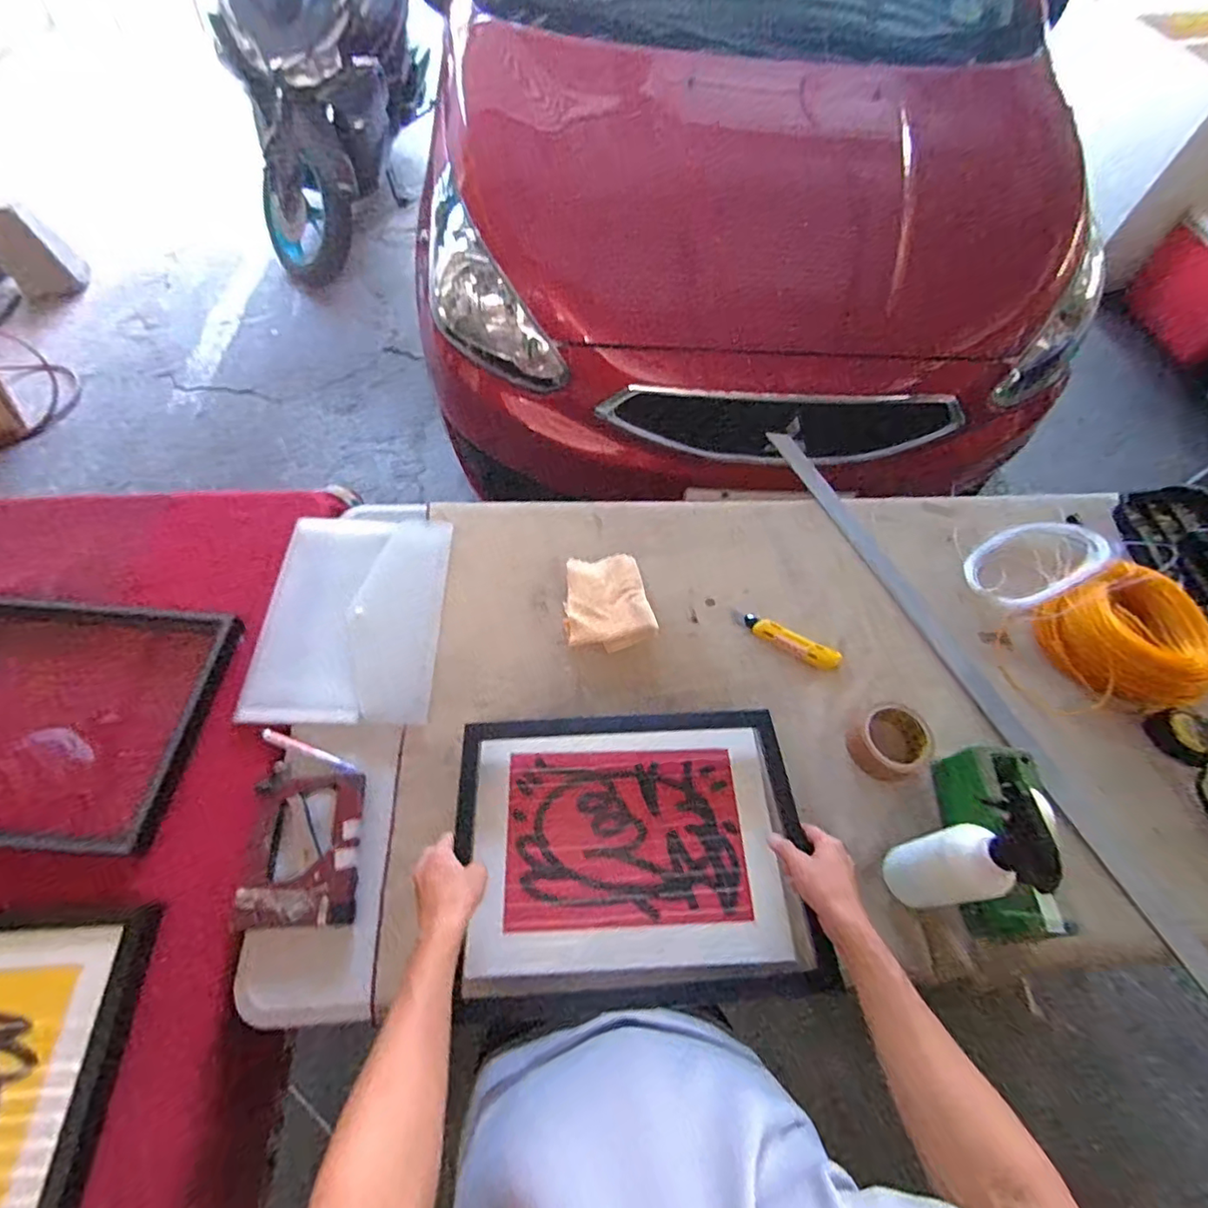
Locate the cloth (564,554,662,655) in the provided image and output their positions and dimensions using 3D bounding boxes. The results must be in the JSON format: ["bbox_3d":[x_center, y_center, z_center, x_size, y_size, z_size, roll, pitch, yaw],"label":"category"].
[{"bbox_3d":[0.001,-0.004,0.850,0.127,0.028,0.155,-11,60,-11],"label":"cloth"}]

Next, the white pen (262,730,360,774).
[{"bbox_3d":[-0.374,0.187,0.721,0.132,0.012,0.013,19,58,7],"label":"white pen"}]

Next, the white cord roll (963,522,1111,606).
[{"bbox_3d":[0.703,-0.074,0.917,0.231,0.069,0.133,-20,62,-16],"label":"white cord roll"}]

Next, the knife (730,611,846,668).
[{"bbox_3d":[0.271,0.051,0.844,0.164,0.021,0.036,31,61,14],"label":"knife"}]

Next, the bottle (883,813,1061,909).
[{"bbox_3d":[0.366,0.267,0.579,0.059,0.194,0.068,-8,59,-10],"label":"bottle"}]

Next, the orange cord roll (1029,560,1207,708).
[{"bbox_3d":[0.756,0.053,0.815,0.174,0.084,0.208,-14,60,-13],"label":"orange cord roll"}]

